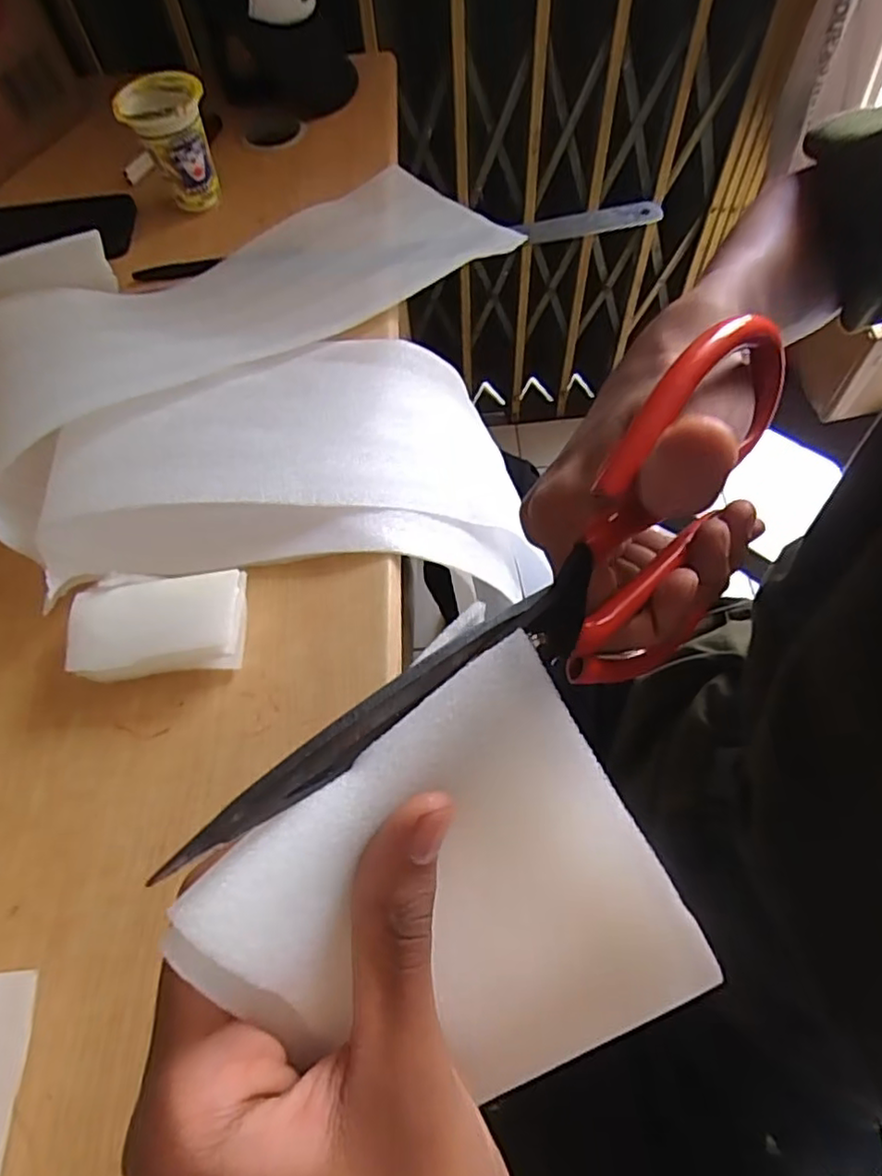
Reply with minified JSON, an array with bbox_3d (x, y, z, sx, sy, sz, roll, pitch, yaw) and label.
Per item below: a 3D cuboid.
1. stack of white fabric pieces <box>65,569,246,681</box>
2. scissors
[{"bbox_3d":[-0.160,0.020,0.367,0.095,0.025,0.062,-9,61,-2],"label":"stack of white fabric pieces"},{"bbox_3d":[0.040,0.007,0.178,0.214,0.078,0.010,-44,36,-17],"label":"scissors"}]

